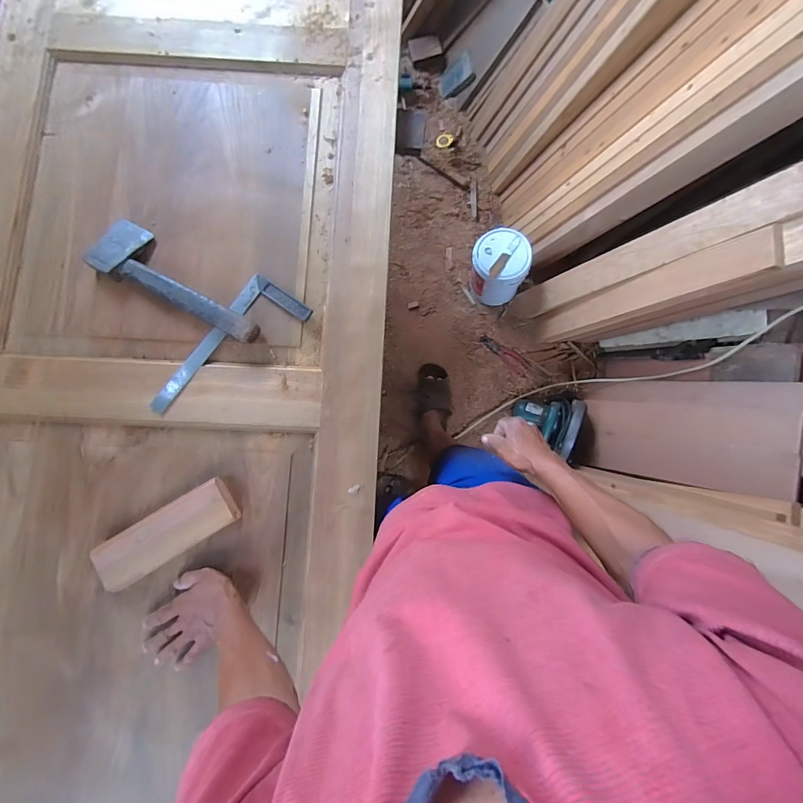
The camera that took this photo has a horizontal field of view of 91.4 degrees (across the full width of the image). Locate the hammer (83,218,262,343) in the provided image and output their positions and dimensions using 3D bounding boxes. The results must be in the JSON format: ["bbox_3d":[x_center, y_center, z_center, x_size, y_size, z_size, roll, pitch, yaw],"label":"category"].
[{"bbox_3d":[-0.400,-0.204,0.692,0.341,0.040,0.108,34,84,3],"label":"hammer"}]

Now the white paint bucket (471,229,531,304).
[{"bbox_3d":[0.314,-0.433,1.283,0.188,0.188,0.186,0,84,-3],"label":"white paint bucket"}]

